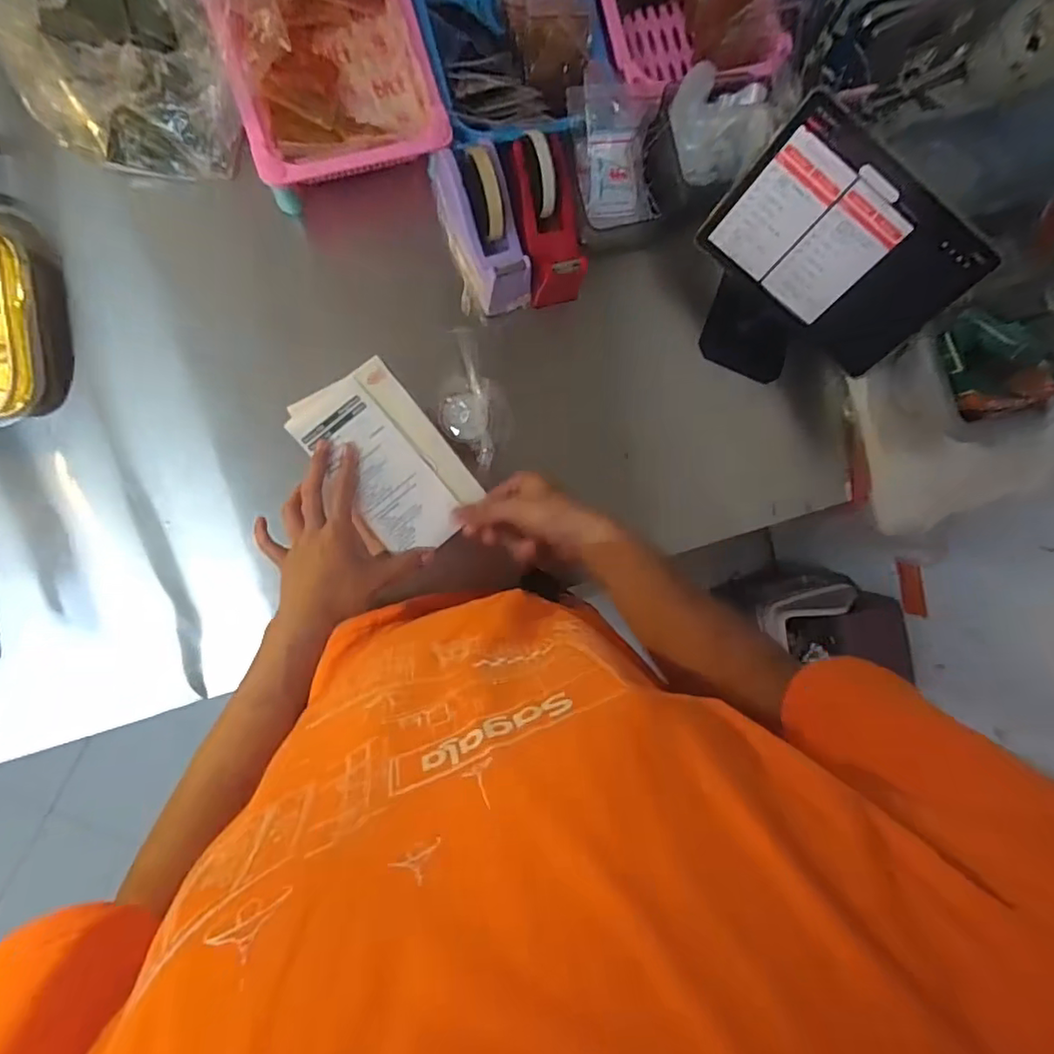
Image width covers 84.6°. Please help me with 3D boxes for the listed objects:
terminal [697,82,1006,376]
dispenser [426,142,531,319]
[{"bbox_3d":[0.325,-0.285,0.659,0.267,0.192,0.183,23,89,-9],"label":"terminal"},{"bbox_3d":[-0.047,-0.326,0.631,0.068,0.086,0.165,-21,95,-7],"label":"dispenser"}]

